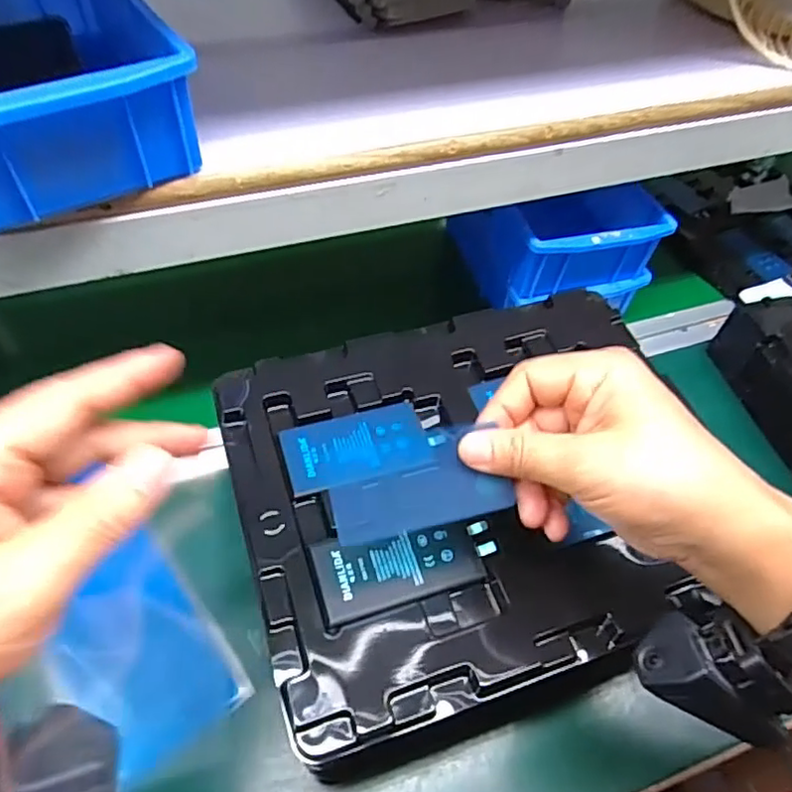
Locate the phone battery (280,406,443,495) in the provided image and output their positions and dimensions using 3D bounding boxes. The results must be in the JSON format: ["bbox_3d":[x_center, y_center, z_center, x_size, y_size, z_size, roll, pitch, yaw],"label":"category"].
[{"bbox_3d":[-0.021,0.028,0.361,0.087,0.005,0.044,-14,55,-14],"label":"phone battery"}]

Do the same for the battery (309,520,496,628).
[{"bbox_3d":[0.006,0.088,0.322,0.093,0.007,0.041,-12,54,-12],"label":"battery"}]

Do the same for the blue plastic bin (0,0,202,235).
[{"bbox_3d":[-0.201,-0.178,0.333,0.127,0.064,0.189,-26,59,-21],"label":"blue plastic bin"}]

